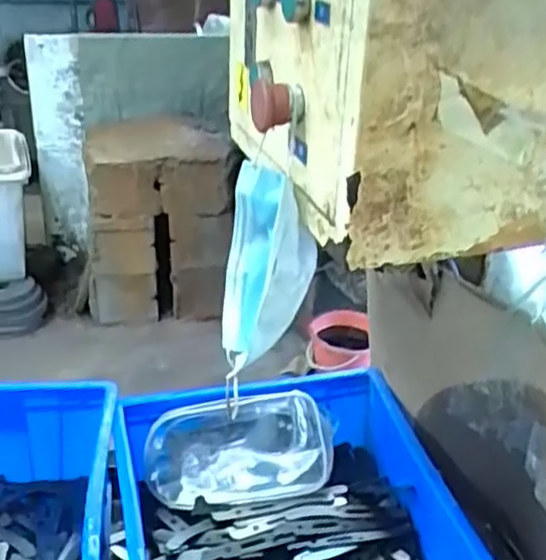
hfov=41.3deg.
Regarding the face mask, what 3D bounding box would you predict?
[{"bbox_3d":[-0.004,-0.006,0.578,0.067,0.152,0.088,1,28,-4],"label":"face mask"}]

